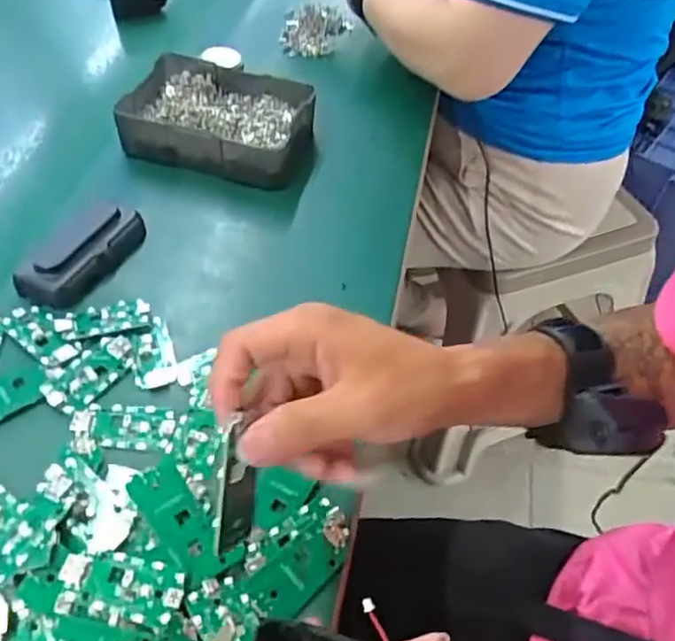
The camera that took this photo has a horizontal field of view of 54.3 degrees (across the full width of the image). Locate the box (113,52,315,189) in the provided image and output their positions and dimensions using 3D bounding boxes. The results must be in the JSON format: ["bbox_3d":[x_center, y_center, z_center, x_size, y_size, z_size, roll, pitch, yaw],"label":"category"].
[{"bbox_3d":[-0.110,-0.185,0.623,0.172,0.058,0.124,15,51,11],"label":"box"}]

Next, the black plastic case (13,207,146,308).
[{"bbox_3d":[-0.189,-0.049,0.506,0.038,0.021,0.107,32,56,23],"label":"black plastic case"}]

